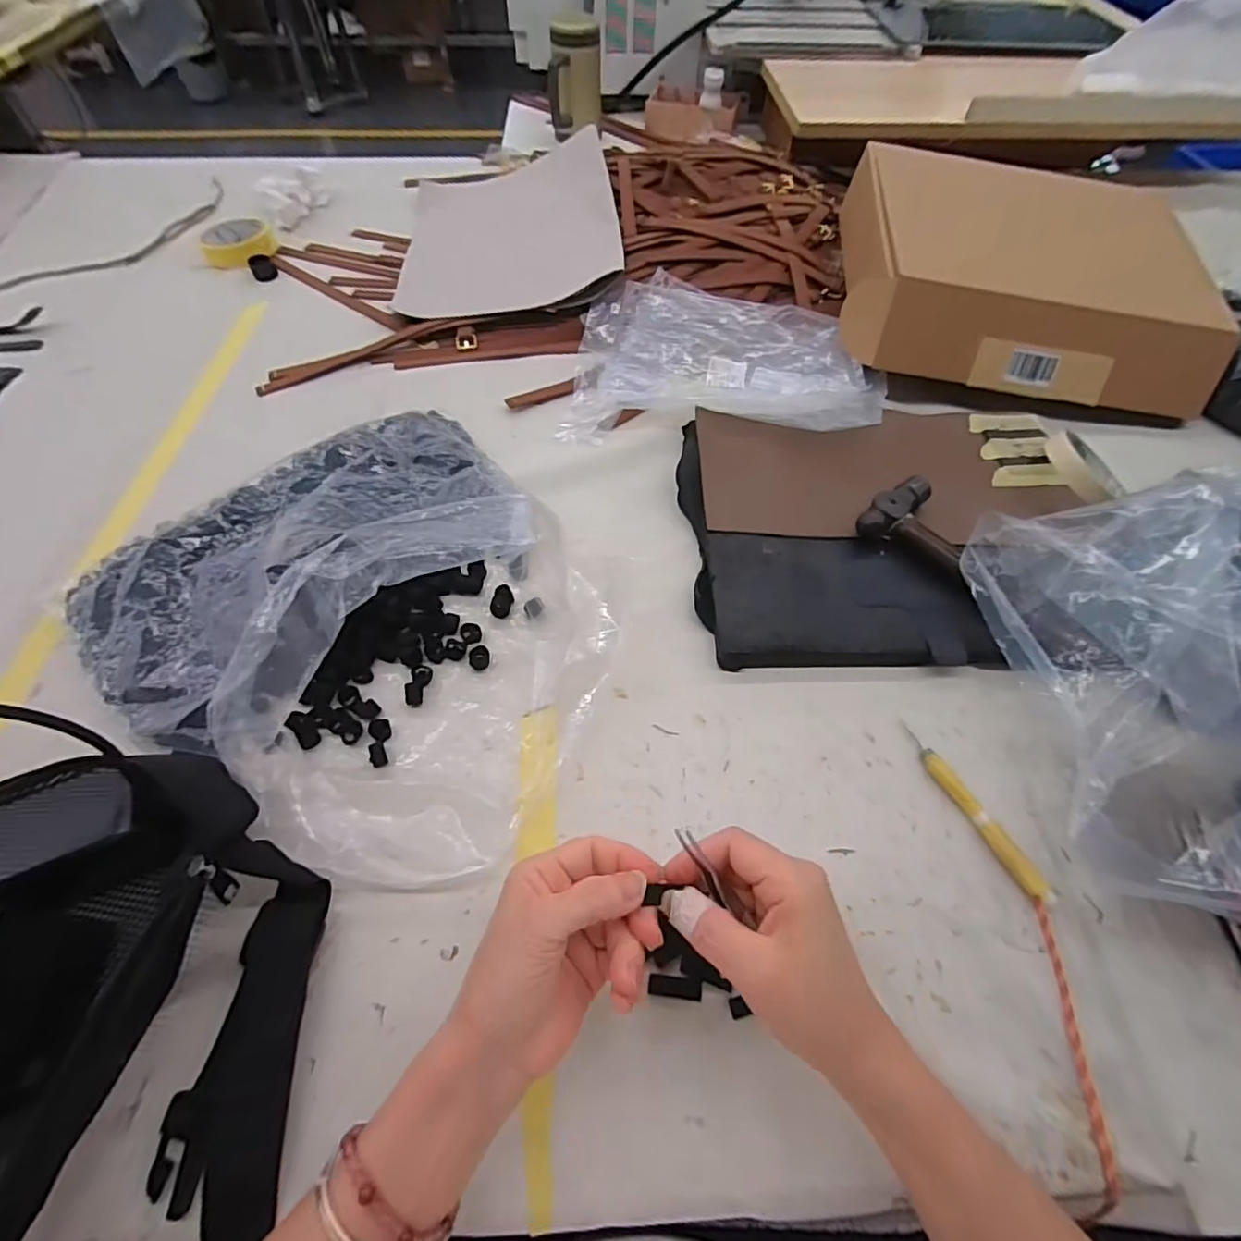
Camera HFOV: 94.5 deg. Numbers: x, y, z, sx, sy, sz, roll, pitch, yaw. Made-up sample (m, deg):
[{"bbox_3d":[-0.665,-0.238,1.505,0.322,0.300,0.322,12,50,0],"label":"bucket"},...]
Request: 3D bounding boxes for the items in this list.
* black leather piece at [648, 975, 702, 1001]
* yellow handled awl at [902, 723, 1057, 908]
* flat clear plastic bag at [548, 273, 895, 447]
[{"bbox_3d":[0.031,0.203,0.318,0.029,0.004,0.010,6,58,3],"label":"black leather piece"},{"bbox_3d":[0.228,0.122,0.374,0.013,0.013,0.123,-23,61,-15],"label":"yellow handled awl"},{"bbox_3d":[0.108,-0.268,0.591,0.300,0.045,0.227,7,58,3],"label":"flat clear plastic bag"}]

